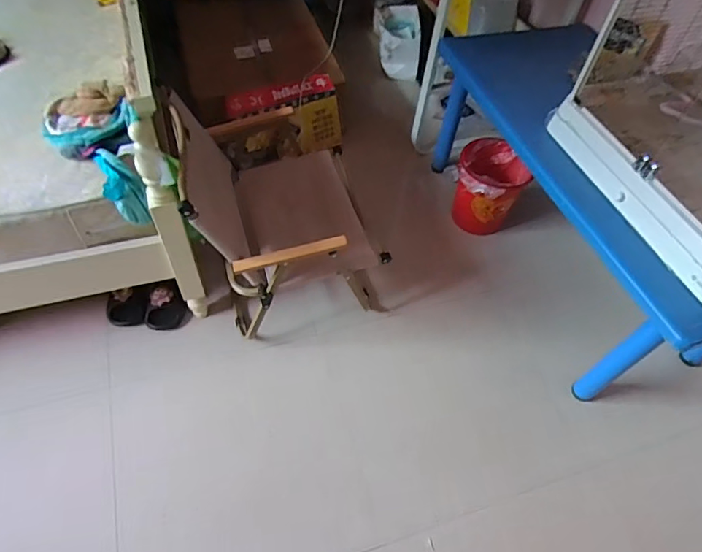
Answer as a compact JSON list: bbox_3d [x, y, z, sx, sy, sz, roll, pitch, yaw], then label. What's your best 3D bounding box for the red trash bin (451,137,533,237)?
[{"bbox_3d":[0.489,-0.321,1.754,0.237,0.274,0.236,17,54,7],"label":"red trash bin"}]

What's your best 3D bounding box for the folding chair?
[{"bbox_3d":[-0.198,-0.192,1.398,0.486,0.604,0.506,-14,57,-15],"label":"folding chair"}]

